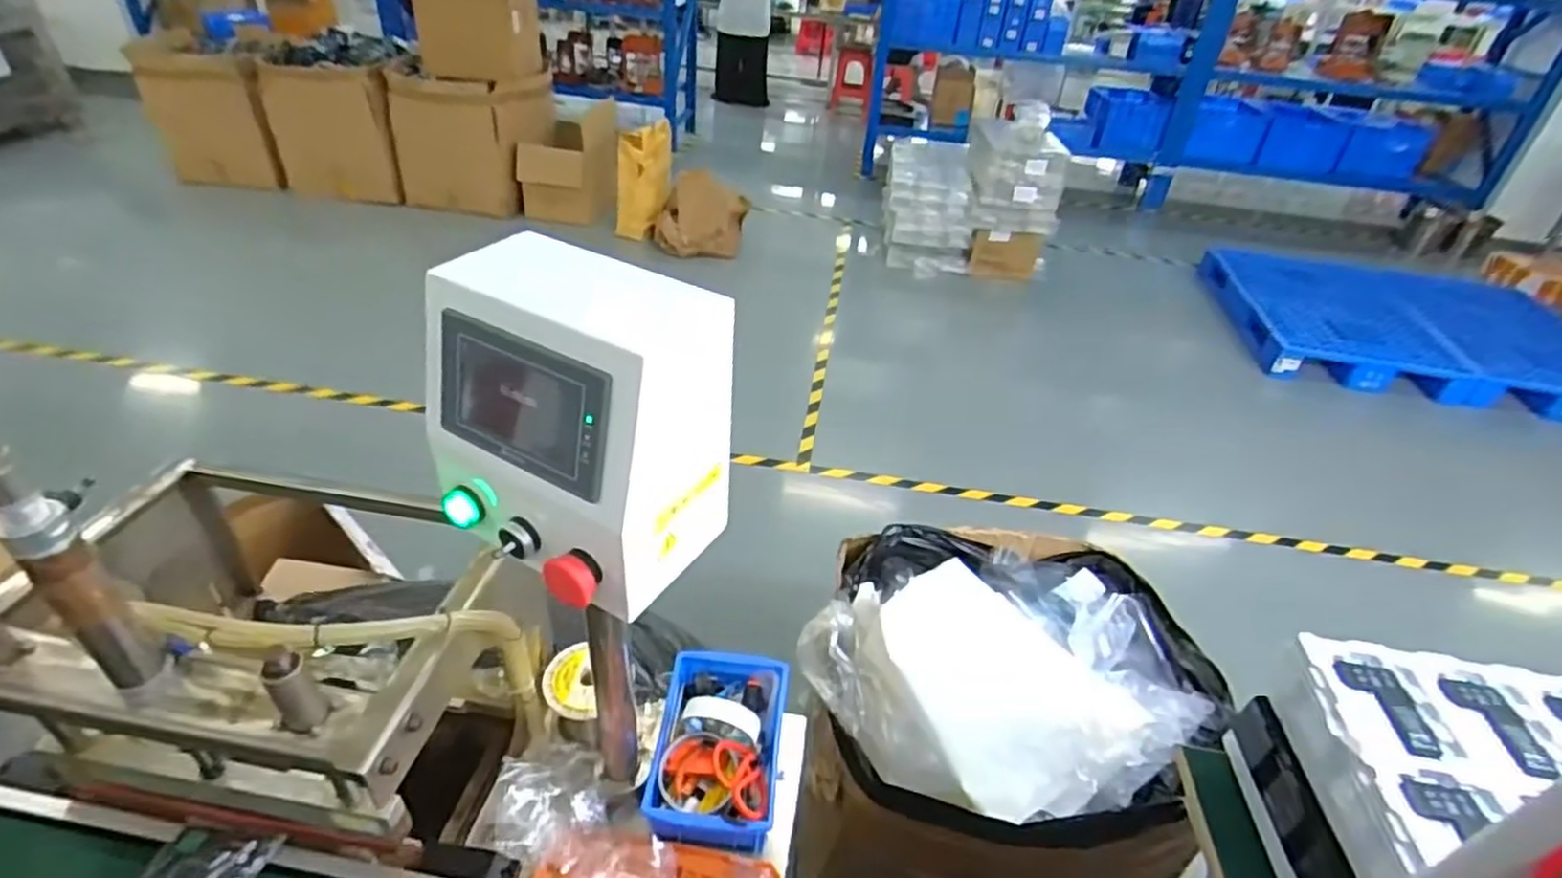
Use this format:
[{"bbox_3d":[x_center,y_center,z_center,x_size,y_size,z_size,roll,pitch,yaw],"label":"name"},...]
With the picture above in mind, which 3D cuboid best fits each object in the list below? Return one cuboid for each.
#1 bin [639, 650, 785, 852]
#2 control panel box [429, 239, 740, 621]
[{"bbox_3d":[-0.068,0.342,0.840,0.140,0.077,0.216,6,36,1],"label":"bin"},{"bbox_3d":[-0.145,-0.015,0.521,0.183,0.191,0.141,23,40,21],"label":"control panel box"}]

